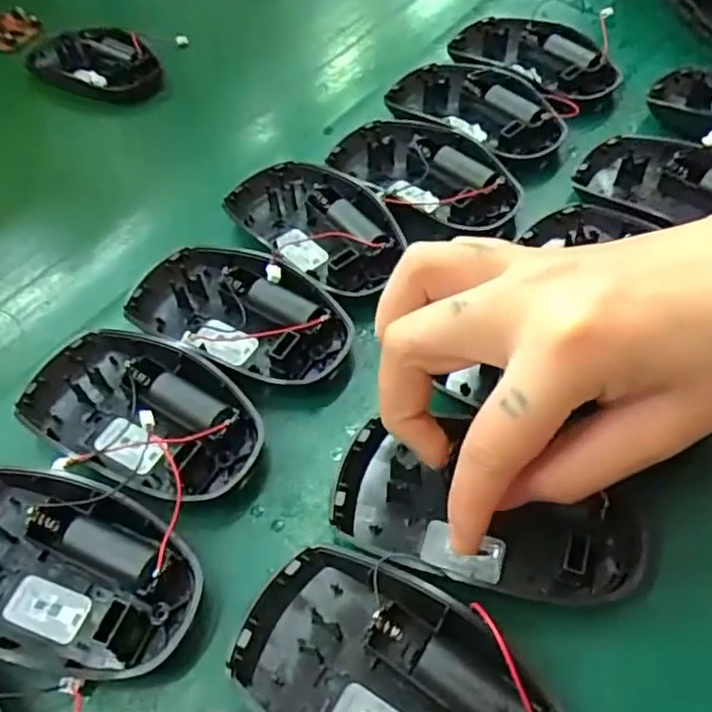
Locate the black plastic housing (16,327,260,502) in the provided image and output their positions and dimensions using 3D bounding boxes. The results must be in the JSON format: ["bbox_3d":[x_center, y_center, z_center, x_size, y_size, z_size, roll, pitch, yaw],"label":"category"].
[{"bbox_3d":[-0.086,0.021,0.258,0.099,0.017,0.059,22,59,20],"label":"black plastic housing"}]

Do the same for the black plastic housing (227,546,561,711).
[{"bbox_3d":[0.014,0.102,0.198,0.102,0.020,0.058,24,59,22],"label":"black plastic housing"}]

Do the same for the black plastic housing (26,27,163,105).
[{"bbox_3d":[-0.174,-0.196,0.434,0.115,0.019,0.053,30,62,25],"label":"black plastic housing"}]

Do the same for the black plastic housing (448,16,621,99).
[{"bbox_3d":[0.104,-0.175,0.388,0.056,0.023,0.098,-32,57,-17],"label":"black plastic housing"}]

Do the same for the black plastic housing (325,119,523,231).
[{"bbox_3d":[0.034,-0.095,0.336,0.061,0.019,0.098,-31,57,-17],"label":"black plastic housing"}]

